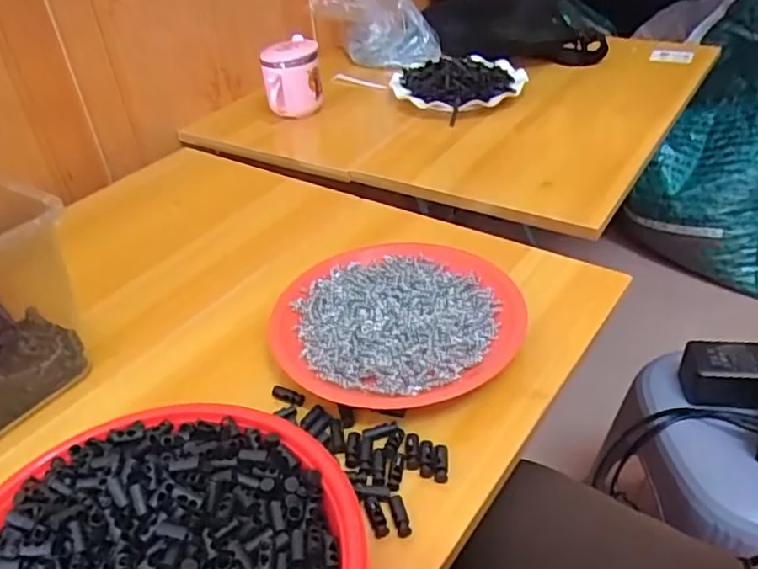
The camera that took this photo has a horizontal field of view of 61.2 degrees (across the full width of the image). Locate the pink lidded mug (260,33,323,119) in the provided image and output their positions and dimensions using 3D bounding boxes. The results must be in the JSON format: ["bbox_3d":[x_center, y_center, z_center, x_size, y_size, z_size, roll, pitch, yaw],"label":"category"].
[{"bbox_3d":[-0.120,-0.291,0.898,0.079,0.087,0.073,-11,37,-6],"label":"pink lidded mug"}]

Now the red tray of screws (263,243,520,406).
[{"bbox_3d":[0.012,0.029,0.510,0.189,0.026,0.170,-25,41,-23],"label":"red tray of screws"}]

